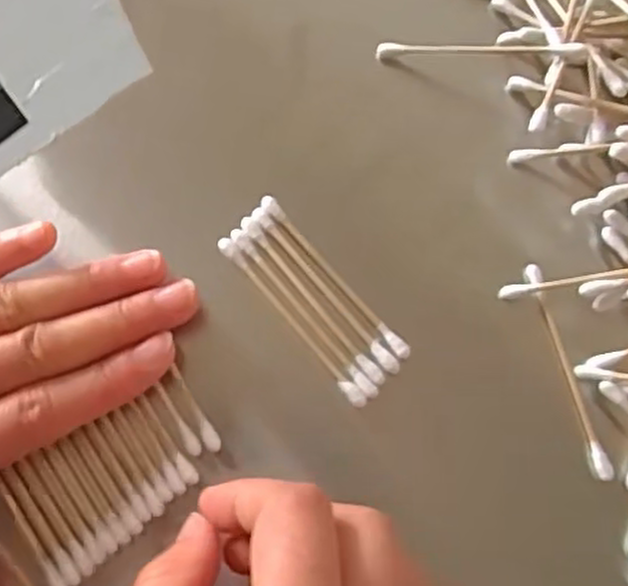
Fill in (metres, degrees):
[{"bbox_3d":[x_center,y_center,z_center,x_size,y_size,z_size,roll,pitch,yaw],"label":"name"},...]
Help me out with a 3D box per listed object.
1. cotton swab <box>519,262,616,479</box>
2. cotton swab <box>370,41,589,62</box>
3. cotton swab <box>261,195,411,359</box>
[{"bbox_3d":[0.082,0.025,0.257,0.006,0.005,0.072,-16,76,-3],"label":"cotton swab"},{"bbox_3d":[0.056,-0.083,0.268,0.072,0.006,0.006,8,75,24],"label":"cotton swab"},{"bbox_3d":[0.007,-0.006,0.259,0.005,0.004,0.070,-41,79,-9],"label":"cotton swab"}]

